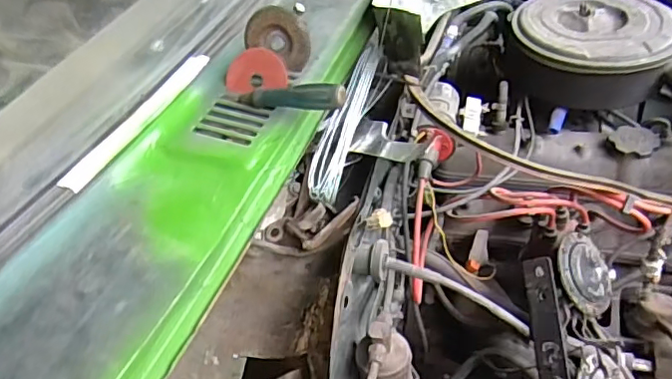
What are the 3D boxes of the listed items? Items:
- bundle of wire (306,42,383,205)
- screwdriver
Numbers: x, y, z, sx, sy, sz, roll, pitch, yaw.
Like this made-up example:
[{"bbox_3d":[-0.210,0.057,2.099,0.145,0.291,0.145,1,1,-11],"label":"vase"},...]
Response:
[{"bbox_3d":[0.012,-0.079,0.656,0.026,0.050,0.197,17,79,18],"label":"bundle of wire"},{"bbox_3d":[-0.059,-0.100,0.601,0.148,0.025,0.021,2,44,23],"label":"screwdriver"}]

